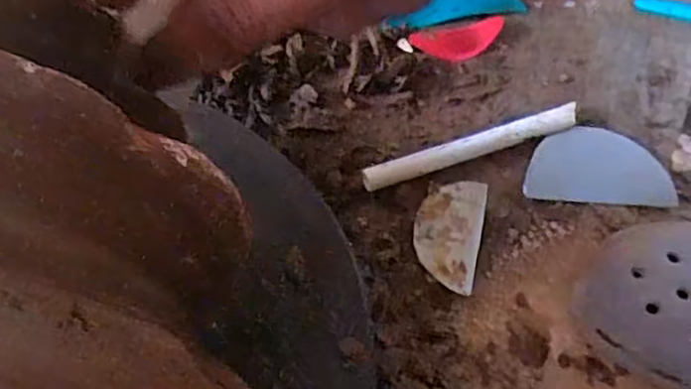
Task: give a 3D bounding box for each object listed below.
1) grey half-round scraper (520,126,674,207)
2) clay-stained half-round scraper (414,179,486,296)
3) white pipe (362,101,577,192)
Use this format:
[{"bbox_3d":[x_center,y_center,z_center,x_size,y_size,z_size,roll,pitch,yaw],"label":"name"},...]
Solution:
[{"bbox_3d":[0.189,-0.022,0.523,0.107,0.004,0.059,4,68,-1],"label":"grey half-round scraper"},{"bbox_3d":[0.073,0.025,0.494,0.046,0.011,0.085,13,67,5],"label":"clay-stained half-round scraper"},{"bbox_3d":[0.093,-0.034,0.517,0.169,0.021,0.015,-18,68,-9],"label":"white pipe"}]

